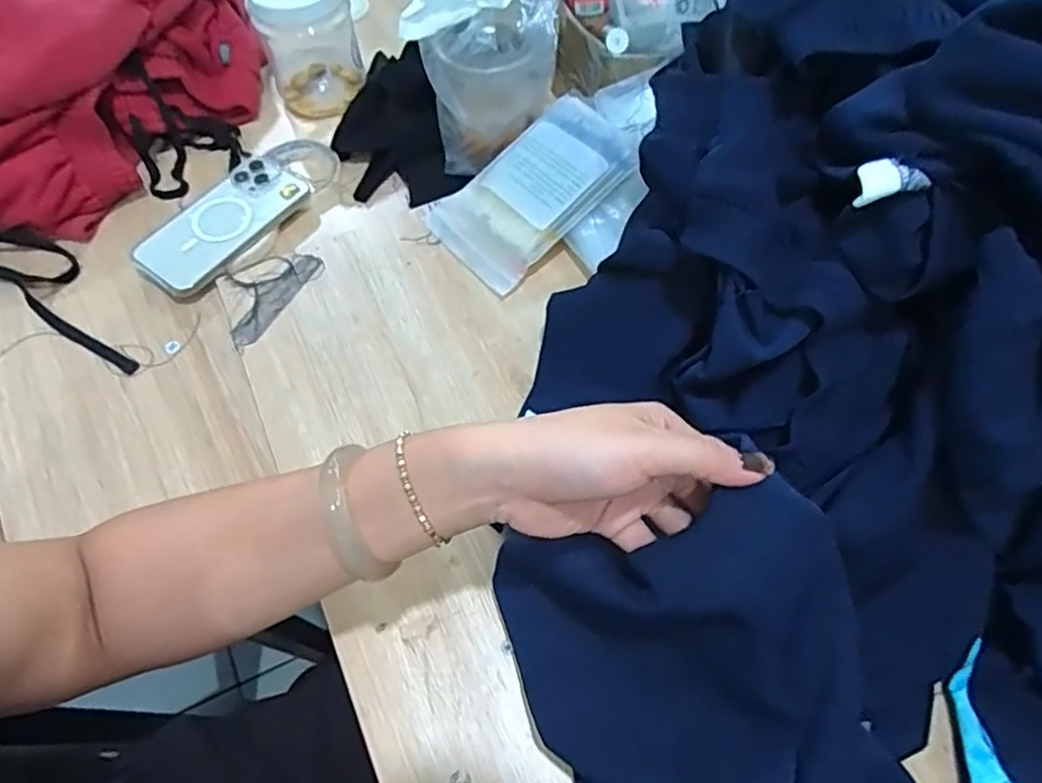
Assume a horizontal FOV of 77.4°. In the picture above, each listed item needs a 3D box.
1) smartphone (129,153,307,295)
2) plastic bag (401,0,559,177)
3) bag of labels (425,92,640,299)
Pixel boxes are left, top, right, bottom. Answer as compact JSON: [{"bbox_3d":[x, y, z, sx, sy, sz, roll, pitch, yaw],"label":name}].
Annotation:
[{"bbox_3d":[-0.280,-0.163,0.615,0.082,0.015,0.169,34,69,10],"label":"smartphone"},{"bbox_3d":[-0.033,-0.300,0.569,0.126,0.204,0.095,-2,62,-1],"label":"plastic bag"},{"bbox_3d":[0.009,-0.179,0.566,0.175,0.022,0.116,-45,62,0],"label":"bag of labels"}]

